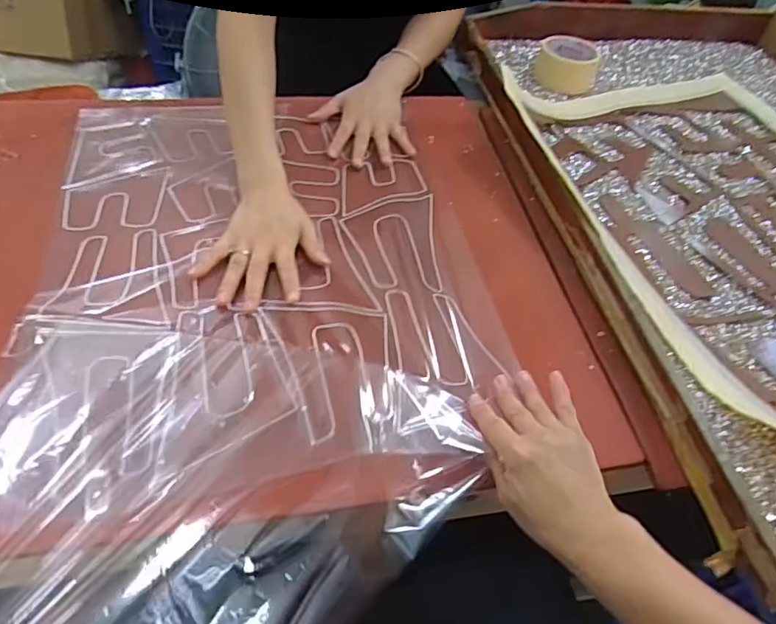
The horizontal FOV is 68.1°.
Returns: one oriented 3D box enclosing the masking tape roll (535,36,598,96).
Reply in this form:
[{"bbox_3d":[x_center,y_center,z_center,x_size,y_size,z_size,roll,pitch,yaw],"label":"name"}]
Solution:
[{"bbox_3d":[0.287,-0.398,0.918,0.090,0.055,0.090,10,49,2],"label":"masking tape roll"}]

